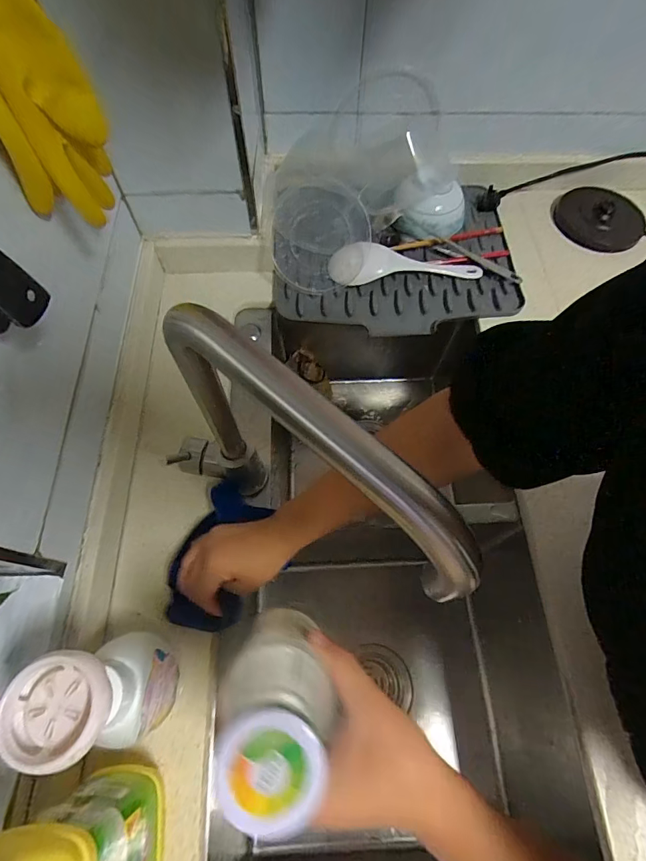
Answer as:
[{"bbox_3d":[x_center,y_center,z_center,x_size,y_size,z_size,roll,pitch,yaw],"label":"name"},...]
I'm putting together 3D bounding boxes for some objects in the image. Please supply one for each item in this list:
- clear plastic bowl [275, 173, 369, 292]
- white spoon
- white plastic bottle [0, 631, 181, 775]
[{"bbox_3d":[-0.005,-0.273,0.607,0.135,0.143,0.045,3,21,-6],"label":"clear plastic bowl"},{"bbox_3d":[0.121,-0.248,0.630,0.222,0.042,0.053,-4,65,-4],"label":"white spoon"},{"bbox_3d":[-0.168,0.208,0.341,0.061,0.177,0.082,-8,65,-6],"label":"white plastic bottle"}]

